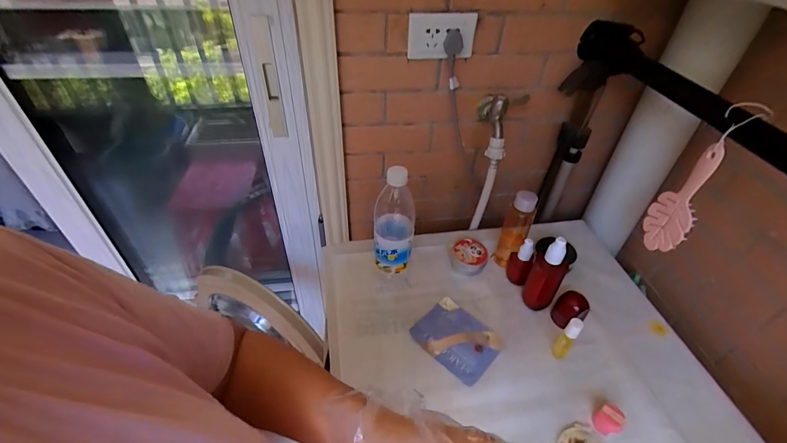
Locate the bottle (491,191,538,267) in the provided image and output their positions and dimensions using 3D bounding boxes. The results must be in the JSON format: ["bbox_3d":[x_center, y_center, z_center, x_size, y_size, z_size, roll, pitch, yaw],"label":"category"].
[{"bbox_3d":[0.225,0.011,0.683,0.047,0.151,0.042,20,45,19],"label":"bottle"}]

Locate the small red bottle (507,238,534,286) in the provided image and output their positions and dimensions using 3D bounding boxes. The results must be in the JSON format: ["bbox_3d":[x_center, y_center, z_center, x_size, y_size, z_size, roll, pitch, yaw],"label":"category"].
[{"bbox_3d":[0.228,0.078,0.666,0.041,0.101,0.037,17,44,16],"label":"small red bottle"}]

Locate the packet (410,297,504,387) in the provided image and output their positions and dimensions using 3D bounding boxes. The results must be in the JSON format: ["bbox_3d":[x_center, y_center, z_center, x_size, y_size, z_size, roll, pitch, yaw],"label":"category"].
[{"bbox_3d":[0.104,0.188,0.601,0.124,0.008,0.102,32,50,30],"label":"packet"}]

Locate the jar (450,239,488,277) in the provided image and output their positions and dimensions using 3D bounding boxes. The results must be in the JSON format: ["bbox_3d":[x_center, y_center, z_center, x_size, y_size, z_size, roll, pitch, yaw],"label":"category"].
[{"bbox_3d":[0.145,0.069,0.720,0.066,0.035,0.066,1,42,-1],"label":"jar"}]

